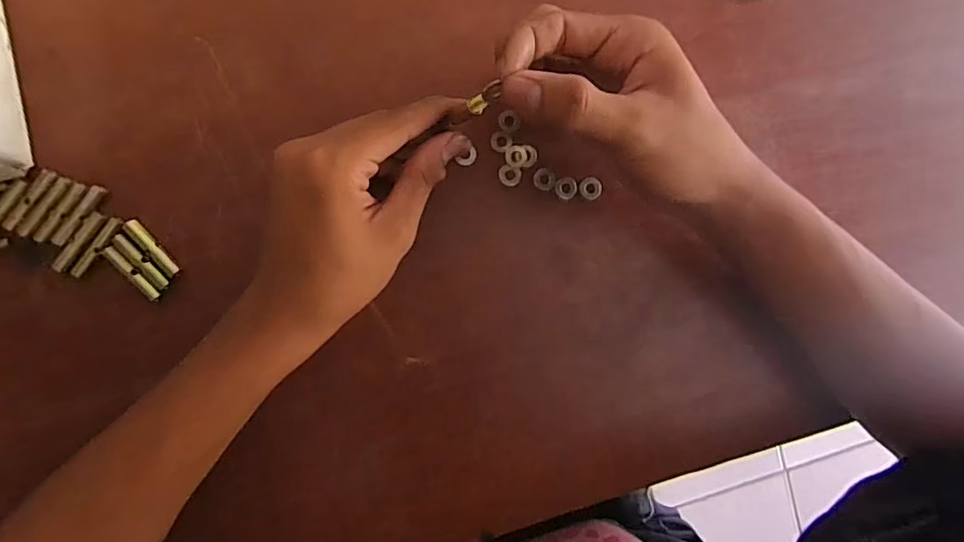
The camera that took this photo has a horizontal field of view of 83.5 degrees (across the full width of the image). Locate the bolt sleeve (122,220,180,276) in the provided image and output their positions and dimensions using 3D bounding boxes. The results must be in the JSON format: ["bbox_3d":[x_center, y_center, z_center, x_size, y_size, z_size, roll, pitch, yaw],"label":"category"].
[{"bbox_3d":[-0.177,-0.013,0.291,0.007,0.006,0.035,-42,96,-6],"label":"bolt sleeve"}]

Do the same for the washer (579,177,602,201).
[{"bbox_3d":[0.067,-0.051,0.334,0.014,0.004,0.013,0,90,-9],"label":"washer"}]

